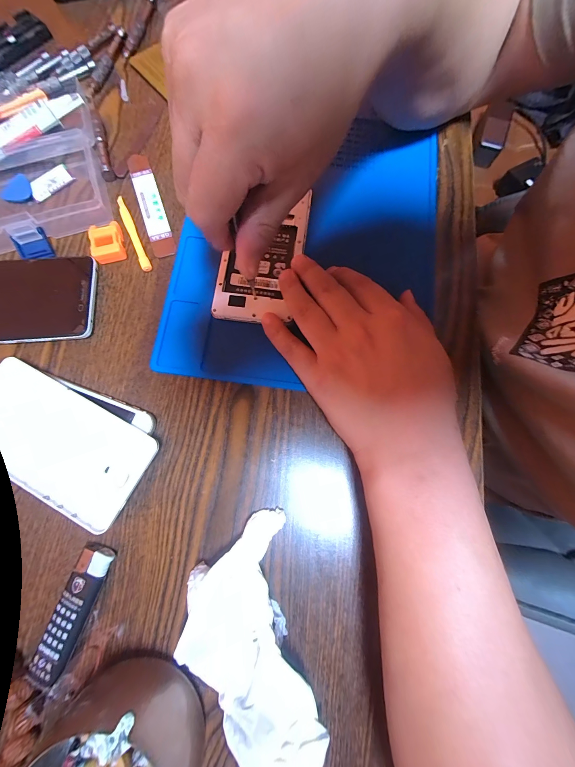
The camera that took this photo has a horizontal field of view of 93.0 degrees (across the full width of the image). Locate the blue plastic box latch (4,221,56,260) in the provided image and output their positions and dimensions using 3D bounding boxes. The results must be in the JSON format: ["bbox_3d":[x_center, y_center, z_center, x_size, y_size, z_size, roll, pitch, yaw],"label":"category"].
[{"bbox_3d":[-0.228,-0.123,0.240,0.028,0.019,0.020,-21,78,-5],"label":"blue plastic box latch"}]

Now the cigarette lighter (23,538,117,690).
[{"bbox_3d":[-0.144,0.153,0.184,0.023,0.012,0.078,17,78,3],"label":"cigarette lighter"}]

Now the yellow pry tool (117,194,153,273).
[{"bbox_3d":[-0.142,-0.137,0.250,0.008,0.006,0.082,-25,79,-6],"label":"yellow pry tool"}]

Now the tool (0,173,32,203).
[{"bbox_3d":[-0.260,-0.185,0.259,0.028,0.004,0.033,-27,79,-6],"label":"tool"}]

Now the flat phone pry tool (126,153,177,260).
[{"bbox_3d":[-0.131,-0.171,0.258,0.022,0.004,0.116,-19,78,-5],"label":"flat phone pry tool"}]

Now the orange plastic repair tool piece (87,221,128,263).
[{"bbox_3d":[-0.160,-0.125,0.243,0.025,0.014,0.031,-15,78,-4],"label":"orange plastic repair tool piece"}]

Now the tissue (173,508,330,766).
[{"bbox_3d":[-0.029,0.165,0.175,0.077,0.024,0.138,-12,78,-3],"label":"tissue"}]

